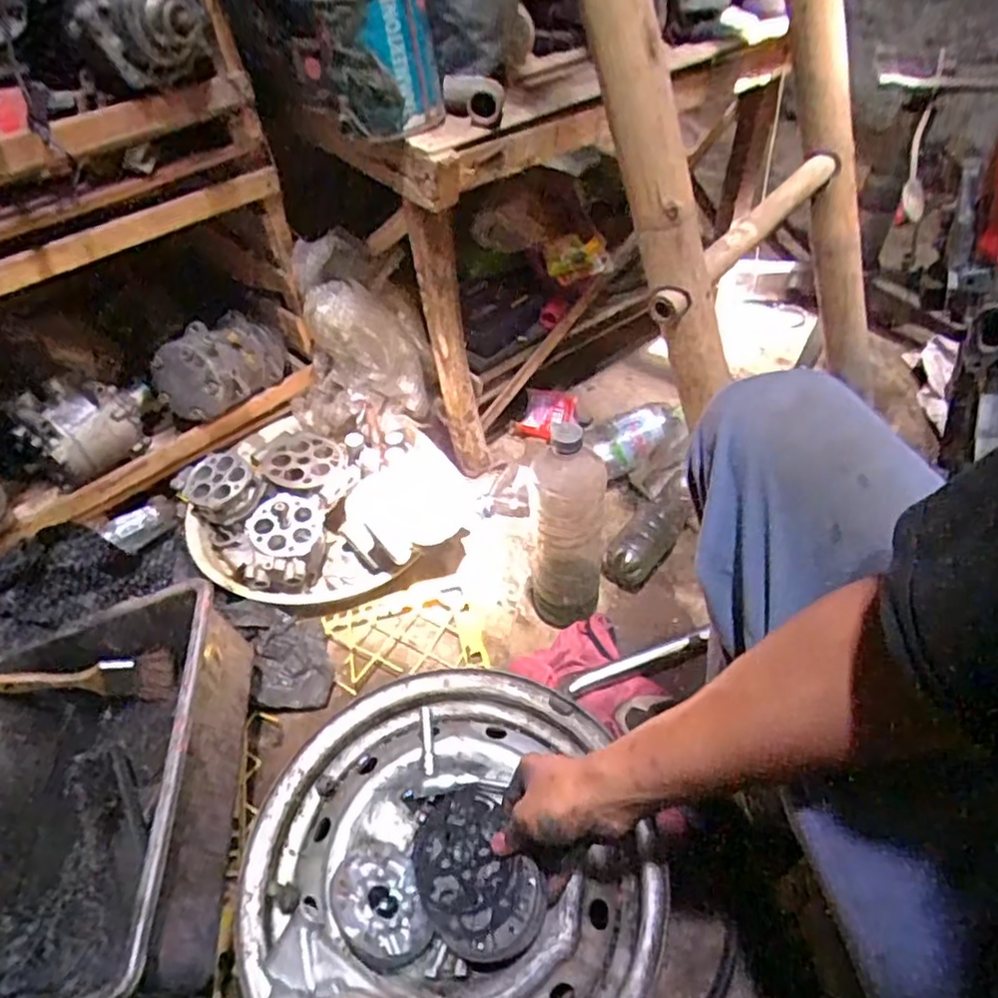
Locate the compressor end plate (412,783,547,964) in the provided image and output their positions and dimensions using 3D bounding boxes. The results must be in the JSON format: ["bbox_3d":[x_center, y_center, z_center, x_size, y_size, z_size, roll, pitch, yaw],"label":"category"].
[{"bbox_3d":[-0.022,0.302,0.559,0.092,0.030,0.132,-21,49,-14],"label":"compressor end plate"}]

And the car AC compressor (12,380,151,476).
[{"bbox_3d":[-0.574,-0.116,0.964,0.170,0.111,0.092,-35,54,-25],"label":"car AC compressor"}]

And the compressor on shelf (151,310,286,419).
[{"bbox_3d":[-0.409,-0.206,1.014,0.196,0.115,0.124,-27,51,-19],"label":"compressor on shelf"}]

